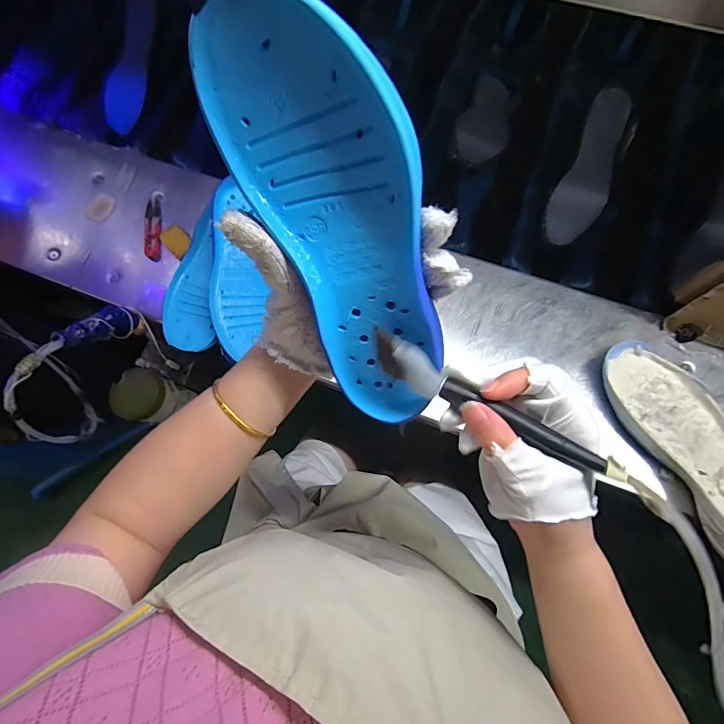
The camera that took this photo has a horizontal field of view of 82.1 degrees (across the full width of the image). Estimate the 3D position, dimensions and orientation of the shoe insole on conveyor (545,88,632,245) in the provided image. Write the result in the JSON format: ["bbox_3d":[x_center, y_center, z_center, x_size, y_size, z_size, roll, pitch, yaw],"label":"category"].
[{"bbox_3d":[0.337,-0.286,0.614,0.069,0.014,0.217,19,102,6],"label":"shoe insole on conveyor"}]

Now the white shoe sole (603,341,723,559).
[{"bbox_3d":[0.389,0.098,0.481,0.100,0.052,0.273,-28,77,-5],"label":"white shoe sole"}]

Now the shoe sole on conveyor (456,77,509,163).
[{"bbox_3d":[0.186,-0.365,0.614,0.071,0.024,0.216,17,59,6],"label":"shoe sole on conveyor"}]

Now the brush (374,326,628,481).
[{"bbox_3d":[0.075,0.025,0.249,0.161,0.020,0.023,27,79,12],"label":"brush"}]

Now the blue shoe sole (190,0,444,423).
[{"bbox_3d":[-0.007,-0.062,0.235,0.086,0.234,0.032,-11,35,15],"label":"blue shoe sole"}]

